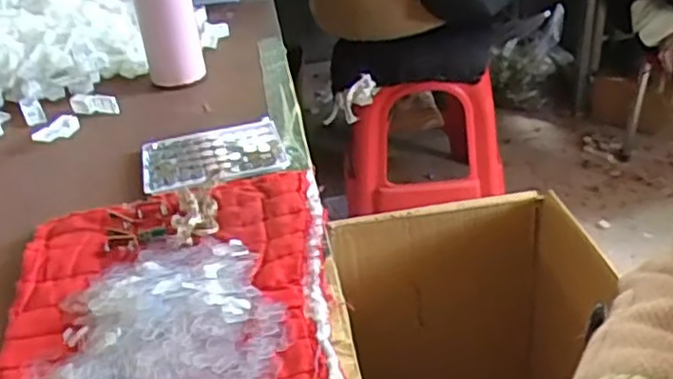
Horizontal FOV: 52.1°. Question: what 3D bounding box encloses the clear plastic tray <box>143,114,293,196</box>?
[{"bbox_3d":[-0.116,-0.035,0.644,0.130,0.008,0.095,-11,33,-9],"label":"clear plastic tray"}]

